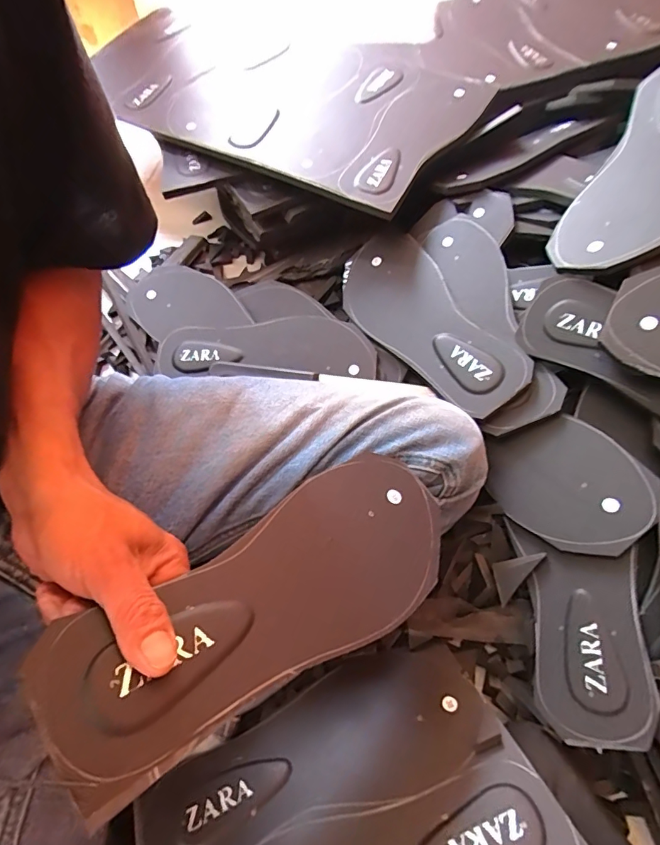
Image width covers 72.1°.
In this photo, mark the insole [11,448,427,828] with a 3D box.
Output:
[{"bbox_3d":[-0.023,0.096,0.259,0.246,0.013,0.095,-23,62,-37],"label":"insole"}]

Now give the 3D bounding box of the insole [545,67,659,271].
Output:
[{"bbox_3d":[0.280,-0.230,0.397,0.099,0.018,0.228,24,81,52],"label":"insole"}]

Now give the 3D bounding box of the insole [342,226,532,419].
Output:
[{"bbox_3d":[0.094,-0.107,0.472,0.099,0.014,0.253,-38,58,9],"label":"insole"}]

